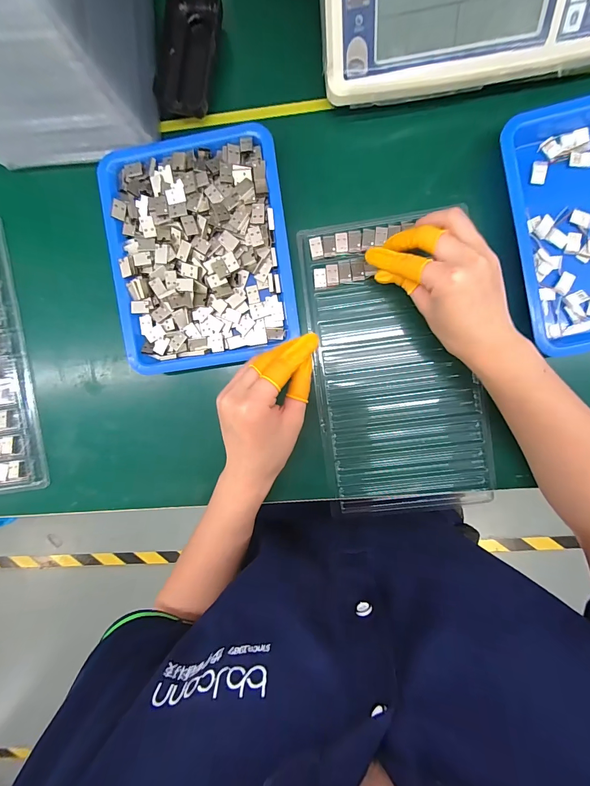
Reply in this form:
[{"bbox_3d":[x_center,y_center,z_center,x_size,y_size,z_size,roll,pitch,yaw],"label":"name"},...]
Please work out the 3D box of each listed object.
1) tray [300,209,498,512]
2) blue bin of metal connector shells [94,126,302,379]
[{"bbox_3d":[0.098,-0.026,0.332,0.155,0.013,0.285,-8,92,5],"label":"tray"},{"bbox_3d":[-0.093,-0.136,0.326,0.168,0.032,0.215,-8,92,5],"label":"blue bin of metal connector shells"}]

